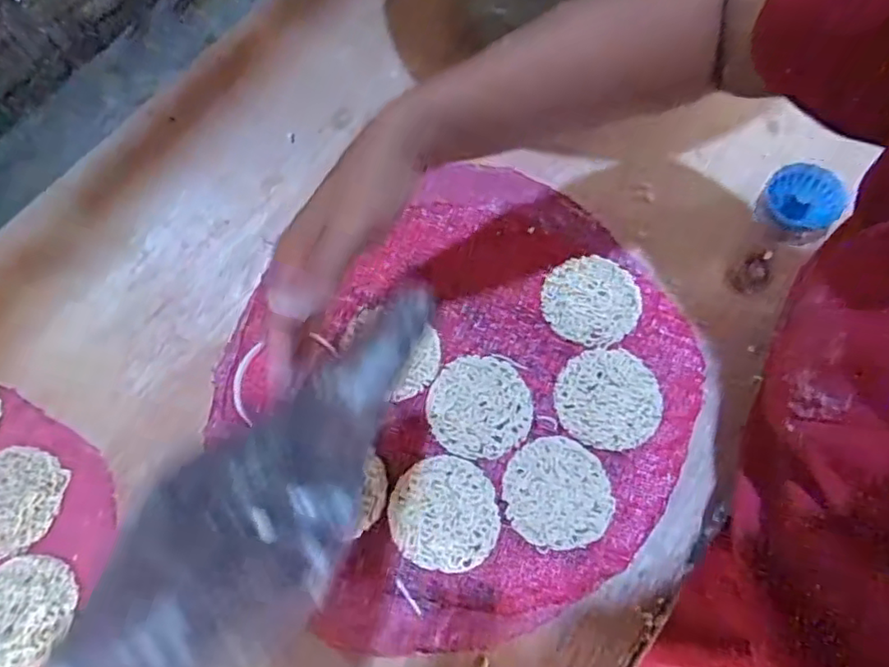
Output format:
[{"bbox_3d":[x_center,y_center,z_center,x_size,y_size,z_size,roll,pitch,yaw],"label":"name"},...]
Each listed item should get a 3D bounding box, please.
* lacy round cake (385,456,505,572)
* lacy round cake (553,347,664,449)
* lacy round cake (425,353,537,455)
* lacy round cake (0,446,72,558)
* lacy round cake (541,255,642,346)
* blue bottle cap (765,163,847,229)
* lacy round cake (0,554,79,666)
[{"bbox_3d":[0.000,0.129,0.448,0.078,0.008,0.077,-1,69,2],"label":"lacy round cake"},{"bbox_3d":[0.126,0.049,0.474,0.078,0.004,0.077,-1,69,2],"label":"lacy round cake"},{"bbox_3d":[0.027,0.056,0.478,0.079,0.007,0.077,-1,69,2],"label":"lacy round cake"},{"bbox_3d":[-0.333,0.127,0.469,0.079,0.008,0.079,-1,69,2],"label":"lacy round cake"},{"bbox_3d":[0.120,-0.028,0.507,0.077,0.007,0.075,-1,69,2],"label":"lacy round cake"},{"bbox_3d":[0.302,-0.114,0.520,0.059,0.026,0.049,33,74,14],"label":"blue bottle cap"},{"bbox_3d":[-0.302,0.199,0.435,0.077,0.013,0.078,-1,69,2],"label":"lacy round cake"}]

